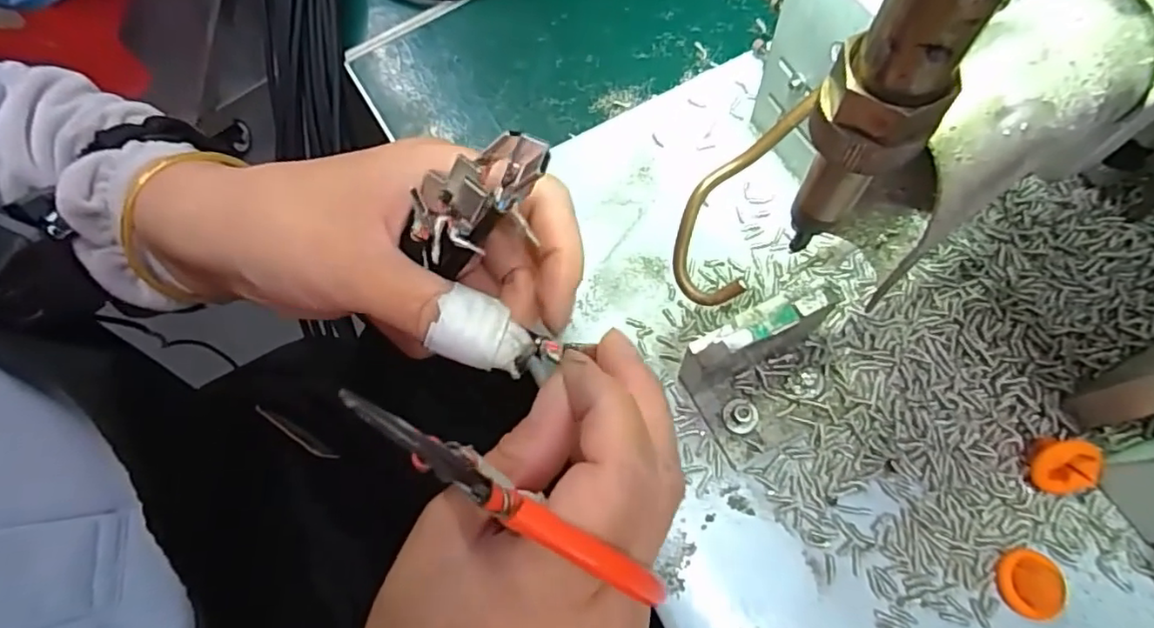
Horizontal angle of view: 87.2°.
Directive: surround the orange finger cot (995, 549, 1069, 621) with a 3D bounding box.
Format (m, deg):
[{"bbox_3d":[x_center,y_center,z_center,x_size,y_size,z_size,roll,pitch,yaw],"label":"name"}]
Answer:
[{"bbox_3d":[0.143,0.085,0.190,0.015,0.012,0.021,0,69,-3],"label":"orange finger cot"}]

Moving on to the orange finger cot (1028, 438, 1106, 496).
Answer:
[{"bbox_3d":[0.159,0.050,0.199,0.020,0.021,0.006,5,26,8],"label":"orange finger cot"}]

